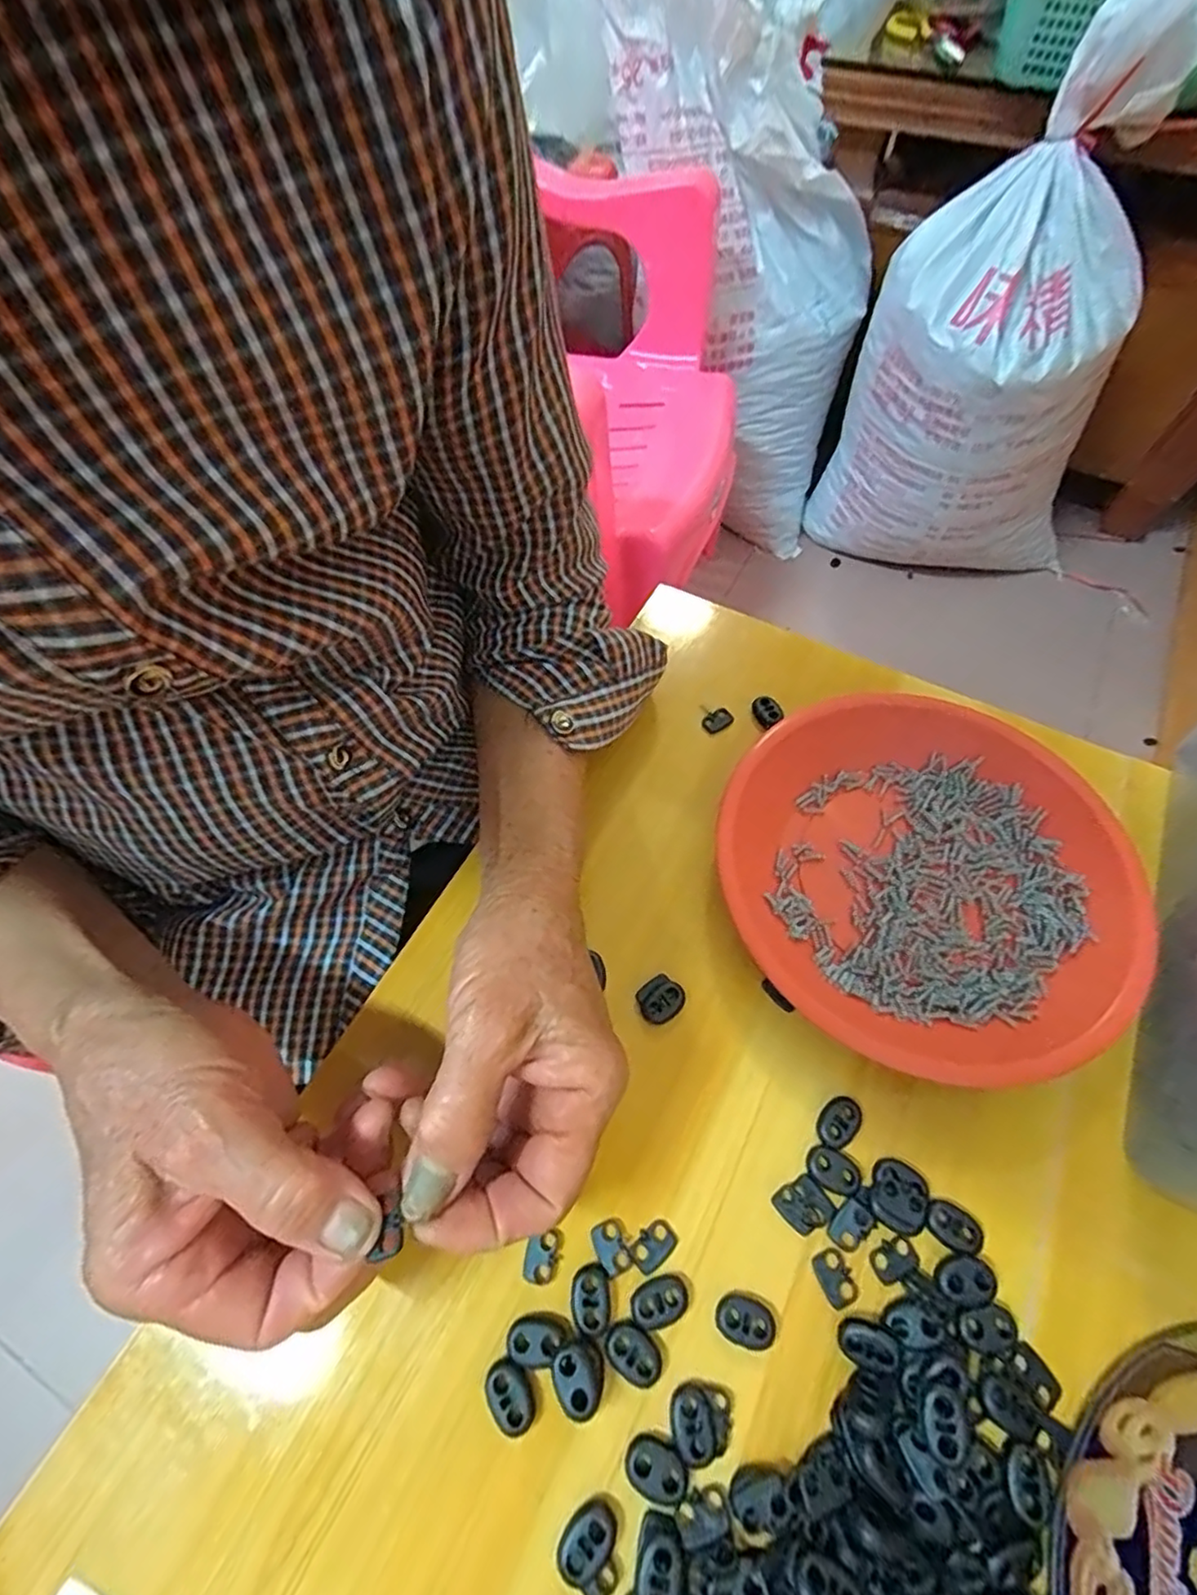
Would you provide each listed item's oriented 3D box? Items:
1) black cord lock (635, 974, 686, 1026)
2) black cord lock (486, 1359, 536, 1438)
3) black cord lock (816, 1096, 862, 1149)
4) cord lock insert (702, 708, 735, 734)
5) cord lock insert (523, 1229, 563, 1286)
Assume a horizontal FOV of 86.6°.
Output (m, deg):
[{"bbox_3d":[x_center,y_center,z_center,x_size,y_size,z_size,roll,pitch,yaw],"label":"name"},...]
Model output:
[{"bbox_3d":[0.029,0.094,0.296,0.021,0.004,0.019,-37,65,-17],"label":"black cord lock"},{"bbox_3d":[-0.032,0.217,0.230,0.014,0.004,0.021,-32,64,-15],"label":"black cord lock"},{"bbox_3d":[0.103,0.138,0.270,0.015,0.004,0.020,37,68,21],"label":"black cord lock"},{"bbox_3d":[0.071,-0.045,0.377,0.017,0.005,0.012,-27,63,-12],"label":"cord lock insert"},{"bbox_3d":[-0.022,0.182,0.251,0.014,0.004,0.018,6,61,6],"label":"cord lock insert"}]

